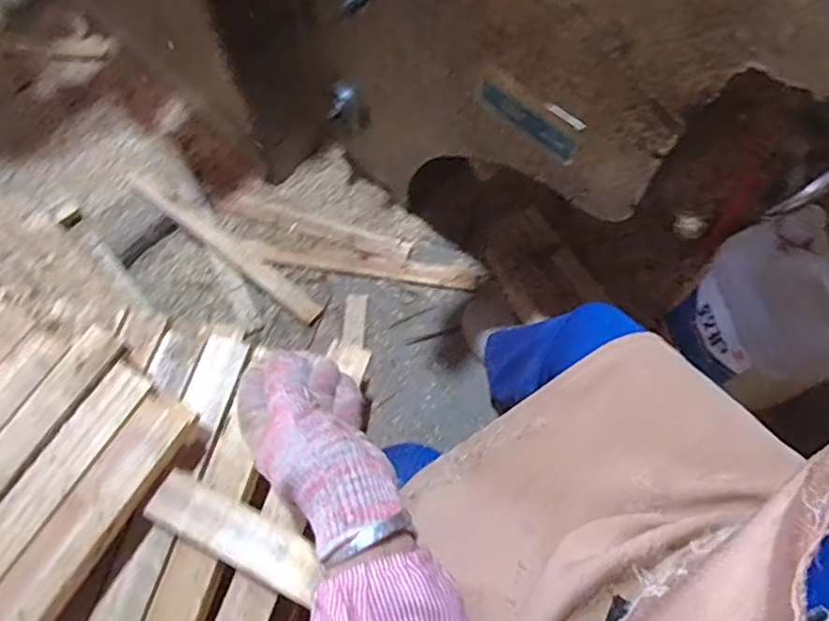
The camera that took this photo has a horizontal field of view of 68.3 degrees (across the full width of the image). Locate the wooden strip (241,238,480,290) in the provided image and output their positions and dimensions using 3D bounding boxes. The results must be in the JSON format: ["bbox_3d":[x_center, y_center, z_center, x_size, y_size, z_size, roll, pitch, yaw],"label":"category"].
[{"bbox_3d":[-0.104,-0.093,1.213,0.455,0.026,0.053,5,67,3],"label":"wooden strip"}]

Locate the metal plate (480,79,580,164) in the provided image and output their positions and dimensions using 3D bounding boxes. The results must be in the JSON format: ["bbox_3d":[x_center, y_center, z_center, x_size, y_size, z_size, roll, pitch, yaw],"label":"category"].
[{"bbox_3d":[0.141,-0.237,0.768,0.143,0.047,0.004,38,72,15],"label":"metal plate"}]

